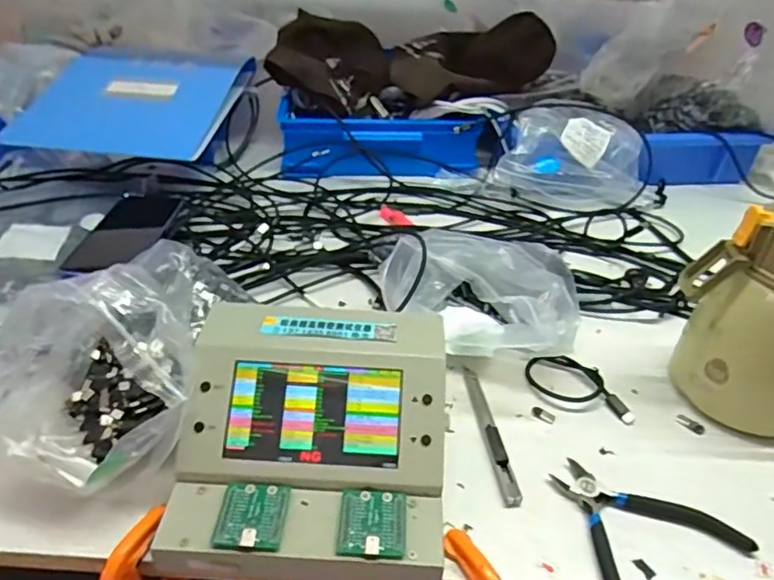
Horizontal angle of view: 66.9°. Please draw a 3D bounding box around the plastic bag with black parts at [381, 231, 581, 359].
[{"bbox_3d":[0.078,0.013,0.507,0.163,0.071,0.108,21,40,23],"label":"plastic bag with black parts"}]

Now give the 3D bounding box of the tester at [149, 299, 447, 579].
[{"bbox_3d":[-0.047,0.094,0.382,0.164,0.079,0.160,4,36,1],"label":"tester"}]

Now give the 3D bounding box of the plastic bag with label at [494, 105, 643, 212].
[{"bbox_3d":[0.240,-0.168,0.736,0.179,0.093,0.116,13,37,13],"label":"plastic bag with label"}]

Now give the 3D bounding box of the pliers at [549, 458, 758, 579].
[{"bbox_3d":[0.160,0.150,0.375,0.101,0.010,0.105,-19,43,-26],"label":"pliers"}]

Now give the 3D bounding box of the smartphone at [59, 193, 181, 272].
[{"bbox_3d":[-0.269,-0.065,0.613,0.076,0.011,0.142,6,36,4],"label":"smartphone"}]

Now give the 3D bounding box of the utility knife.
[{"bbox_3d":[0.076,0.101,0.438,0.012,0.006,0.130,-2,37,-7],"label":"utility knife"}]

